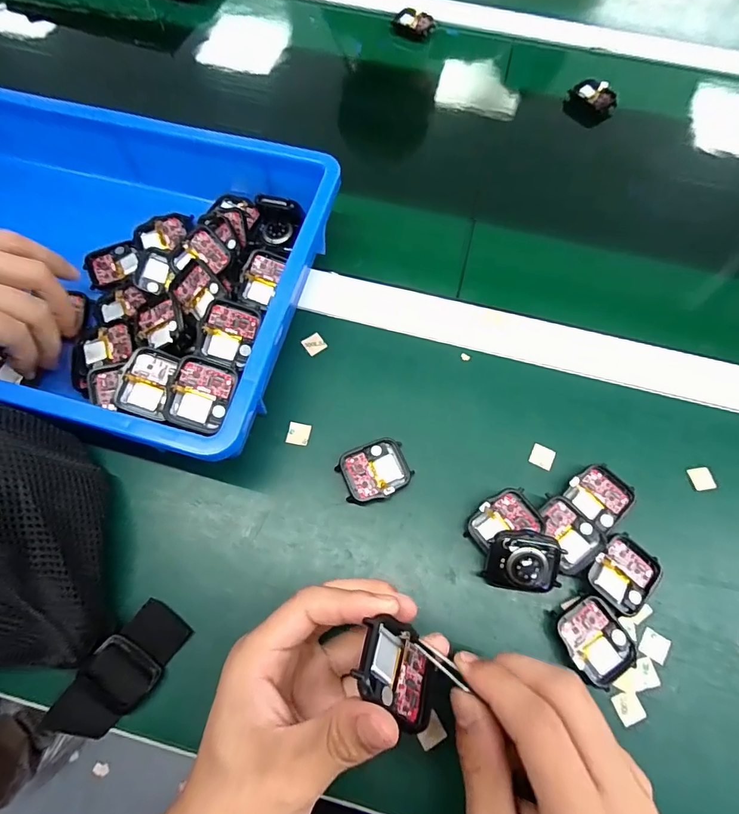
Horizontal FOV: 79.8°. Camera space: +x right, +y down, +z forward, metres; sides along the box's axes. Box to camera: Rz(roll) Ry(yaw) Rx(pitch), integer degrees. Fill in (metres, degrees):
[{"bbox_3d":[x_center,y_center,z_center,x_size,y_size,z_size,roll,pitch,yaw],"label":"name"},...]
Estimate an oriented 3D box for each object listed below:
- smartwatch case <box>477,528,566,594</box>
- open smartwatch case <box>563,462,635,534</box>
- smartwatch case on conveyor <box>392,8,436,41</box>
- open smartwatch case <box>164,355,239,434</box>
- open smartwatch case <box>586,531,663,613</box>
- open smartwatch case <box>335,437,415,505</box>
[{"bbox_3d":[0.096,0.096,0.275,0.045,0.009,0.037,7,92,10],"label":"smartwatch case"},{"bbox_3d":[0.155,0.061,0.301,0.038,0.012,0.038,42,71,14],"label":"open smartwatch case"},{"bbox_3d":[0.054,-0.456,0.528,0.047,0.016,0.031,22,68,7],"label":"smartwatch case on conveyor"},{"bbox_3d":[-0.104,-0.007,0.272,0.035,0.010,0.044,18,90,-13],"label":"open smartwatch case"},{"bbox_3d":[0.163,0.107,0.285,0.037,0.011,0.044,42,71,14],"label":"open smartwatch case"},{"bbox_3d":[0.004,0.044,0.308,0.047,0.012,0.038,-21,69,-11],"label":"open smartwatch case"}]

